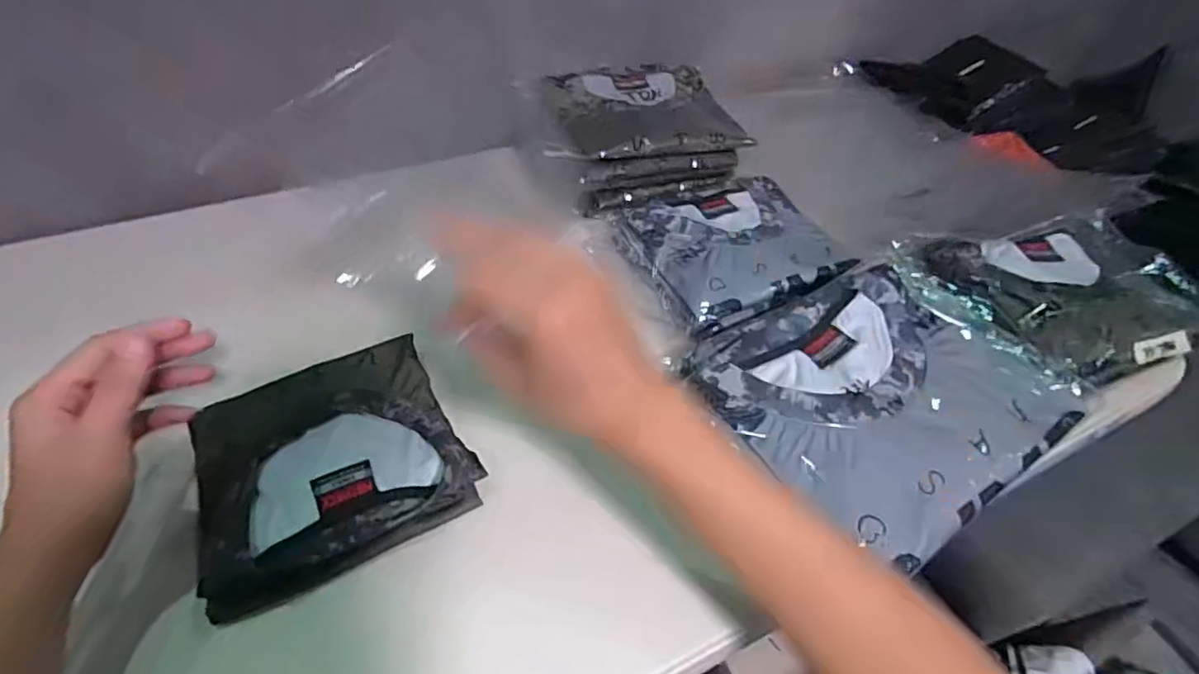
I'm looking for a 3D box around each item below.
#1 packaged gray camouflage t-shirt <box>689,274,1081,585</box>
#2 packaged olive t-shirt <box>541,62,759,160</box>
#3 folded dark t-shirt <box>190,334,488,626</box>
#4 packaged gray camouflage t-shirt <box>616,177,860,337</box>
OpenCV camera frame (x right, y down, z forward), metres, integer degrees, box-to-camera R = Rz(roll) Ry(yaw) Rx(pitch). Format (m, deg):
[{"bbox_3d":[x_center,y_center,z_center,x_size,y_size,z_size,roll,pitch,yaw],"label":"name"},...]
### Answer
[{"bbox_3d":[0.208,0.041,0.451,0.237,0.037,0.224,-29,58,-27],"label":"packaged gray camouflage t-shirt"},{"bbox_3d":[0.047,-0.260,0.644,0.201,0.020,0.172,-12,52,-15],"label":"packaged olive t-shirt"},{"bbox_3d":[-0.194,0.086,0.413,0.170,0.034,0.158,-25,56,-24],"label":"folded dark t-shirt"},{"bbox_3d":[0.142,-0.094,0.584,0.196,0.025,0.180,-13,52,-16],"label":"packaged gray camouflage t-shirt"}]

